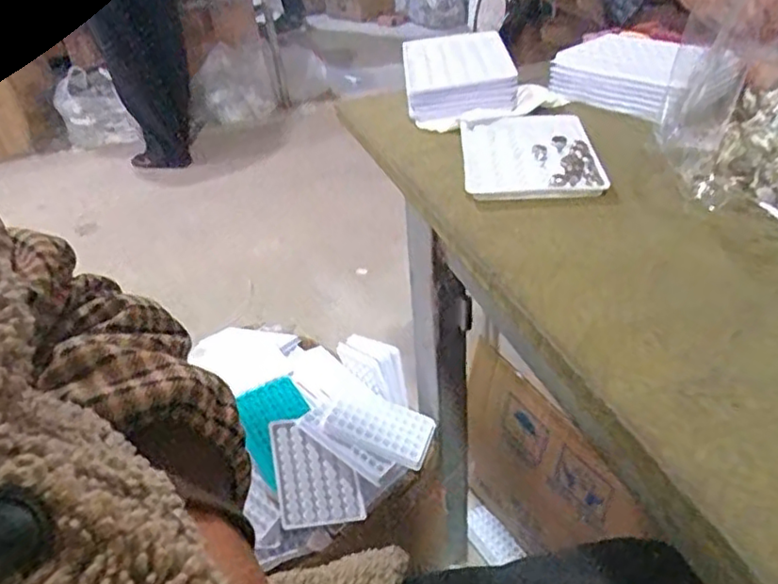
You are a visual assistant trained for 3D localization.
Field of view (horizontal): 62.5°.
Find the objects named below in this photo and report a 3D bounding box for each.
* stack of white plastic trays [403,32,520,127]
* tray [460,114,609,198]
[{"bbox_3d":[0.063,-0.201,0.589,0.093,0.033,0.159,-5,36,2],"label":"stack of white plastic trays"},{"bbox_3d":[0.102,-0.104,0.476,0.091,0.009,0.125,-2,36,6],"label":"tray"}]

